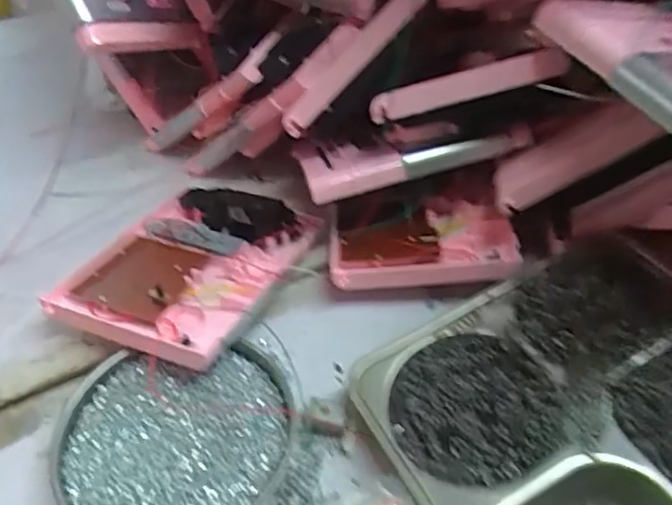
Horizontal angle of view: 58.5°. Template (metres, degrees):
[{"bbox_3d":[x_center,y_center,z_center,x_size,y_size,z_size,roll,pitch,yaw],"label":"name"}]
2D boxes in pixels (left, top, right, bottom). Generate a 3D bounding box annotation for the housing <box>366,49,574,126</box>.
[{"bbox_3d":[0.083,-0.107,0.387,0.122,0.020,0.014,-10,43,16],"label":"housing"}]

